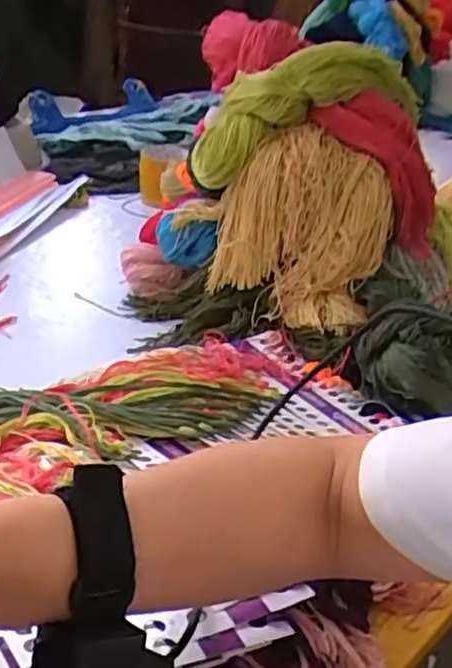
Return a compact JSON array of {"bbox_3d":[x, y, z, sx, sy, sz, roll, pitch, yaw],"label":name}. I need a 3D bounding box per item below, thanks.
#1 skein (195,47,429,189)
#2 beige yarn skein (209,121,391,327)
[{"bbox_3d":[0.093,-0.279,0.816,0.318,0.095,0.089,-28,42,-18],"label":"skein"},{"bbox_3d":[0.088,-0.128,0.765,0.184,0.164,0.157,13,33,10],"label":"beige yarn skein"}]

